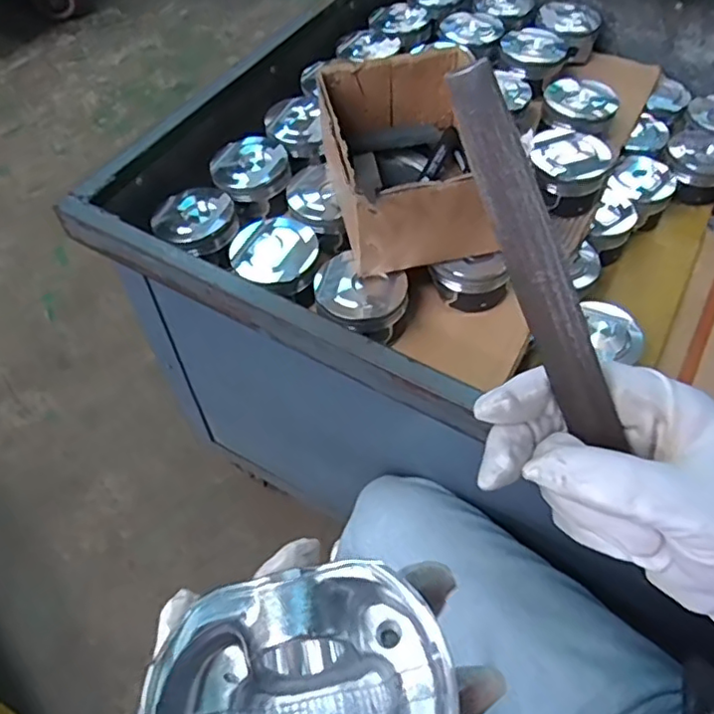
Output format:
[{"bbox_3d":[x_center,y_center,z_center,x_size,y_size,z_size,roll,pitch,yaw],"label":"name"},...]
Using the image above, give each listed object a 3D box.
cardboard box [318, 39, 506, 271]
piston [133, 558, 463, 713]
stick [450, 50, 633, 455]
[{"bbox_3d":[0.053,-0.190,0.570,0.147,0.087,0.197,-10,58,-7],"label":"cardboard box"},{"bbox_3d":[-0.015,0.100,0.183,0.090,0.048,0.076,-8,56,-6],"label":"piston"},{"bbox_3d":[0.063,-0.026,0.207,0.011,0.145,0.017,-44,31,-26],"label":"stick"}]

